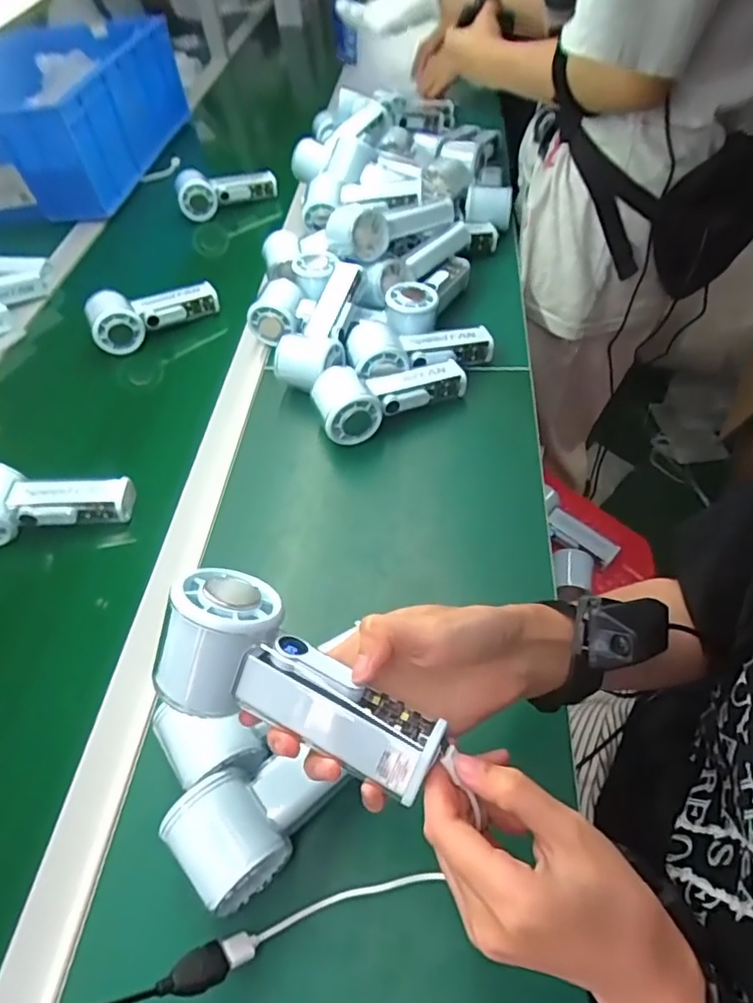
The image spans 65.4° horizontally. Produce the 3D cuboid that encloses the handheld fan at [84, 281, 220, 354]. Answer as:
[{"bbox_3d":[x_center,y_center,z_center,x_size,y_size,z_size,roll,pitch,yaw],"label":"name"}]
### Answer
[{"bbox_3d":[-0.274,-0.237,0.720,0.154,0.051,0.056,-28,54,-16],"label":"handheld fan"}]

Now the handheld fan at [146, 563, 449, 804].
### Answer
[{"bbox_3d":[-0.040,0.097,0.295,0.160,0.058,0.057,30,18,11],"label":"handheld fan"}]

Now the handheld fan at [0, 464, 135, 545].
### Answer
[{"bbox_3d":[-0.301,0.003,0.540,0.152,0.054,0.056,-6,51,1],"label":"handheld fan"}]

